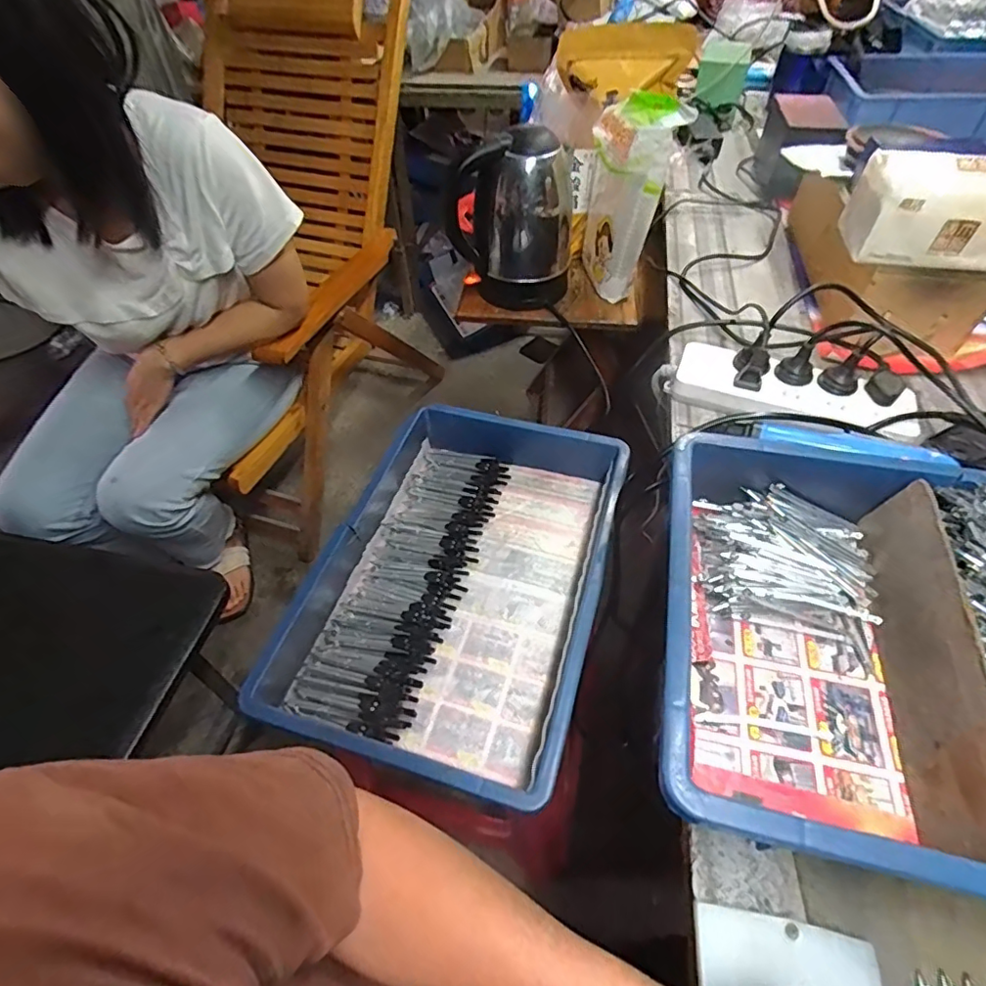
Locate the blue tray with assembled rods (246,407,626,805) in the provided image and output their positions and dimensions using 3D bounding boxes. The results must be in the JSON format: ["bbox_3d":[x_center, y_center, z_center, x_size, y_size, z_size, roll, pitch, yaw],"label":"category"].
[{"bbox_3d":[-0.027,0.088,0.629,0.287,0.081,0.434,13,52,13],"label":"blue tray with assembled rods"}]

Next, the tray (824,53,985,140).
[{"bbox_3d":[0.831,-0.714,0.991,0.430,0.057,0.355,16,53,15],"label":"tray"}]

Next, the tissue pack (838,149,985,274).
[{"bbox_3d":[0.459,-0.286,0.559,0.163,0.090,0.078,10,52,10],"label":"tissue pack"}]

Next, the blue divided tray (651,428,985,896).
[{"bbox_3d":[0.334,0.111,0.367,0.434,0.088,0.296,10,52,10],"label":"blue divided tray"}]

